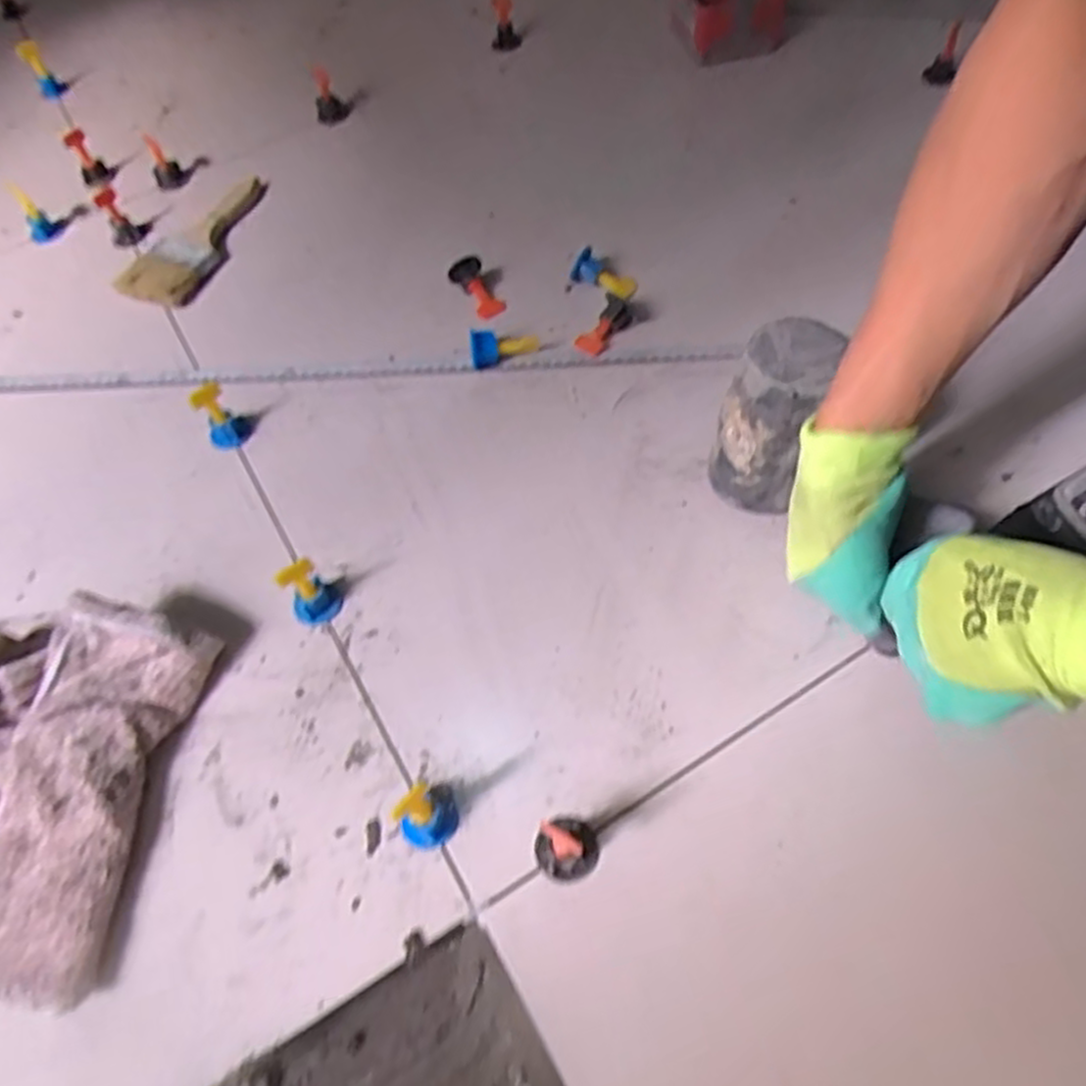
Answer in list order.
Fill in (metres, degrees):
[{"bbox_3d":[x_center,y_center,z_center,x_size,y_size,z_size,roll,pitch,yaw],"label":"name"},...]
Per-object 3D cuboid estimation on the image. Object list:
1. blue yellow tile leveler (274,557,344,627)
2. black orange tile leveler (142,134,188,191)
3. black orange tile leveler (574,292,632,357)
[{"bbox_3d":[-0.158,0.031,0.513,0.033,0.055,0.028,-37,62,-15],"label":"blue yellow tile leveler"},{"bbox_3d":[-0.391,-0.392,0.784,0.031,0.058,0.032,-27,63,-11],"label":"black orange tile leveler"},{"bbox_3d":[0.050,-0.183,0.640,0.054,0.030,0.025,-40,66,-17],"label":"black orange tile leveler"}]

